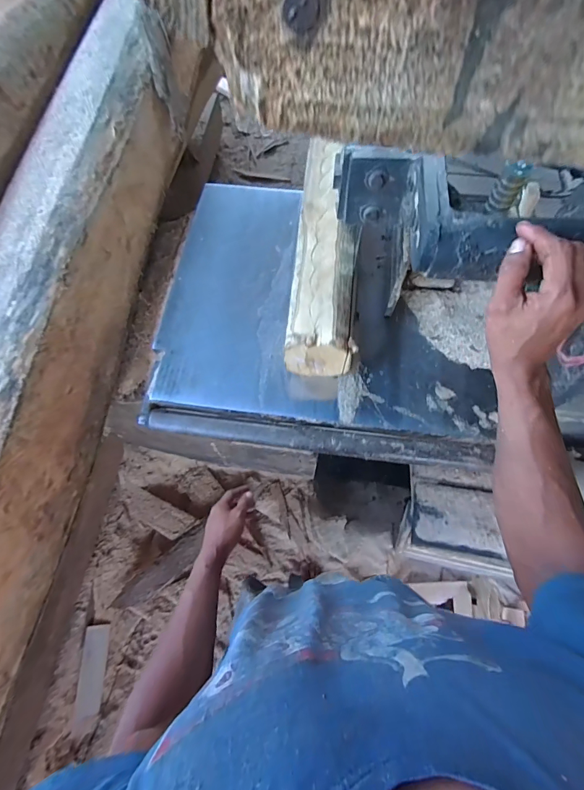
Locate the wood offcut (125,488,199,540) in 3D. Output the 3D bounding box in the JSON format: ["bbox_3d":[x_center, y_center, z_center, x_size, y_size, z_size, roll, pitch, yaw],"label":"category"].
[{"bbox_3d":[-0.484,0.434,1.349,0.254,0.024,0.100,28,81,6],"label":"wood offcut"}]

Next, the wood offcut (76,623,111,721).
[{"bbox_3d":[-0.641,0.886,1.200,0.071,0.015,0.254,7,72,-23],"label":"wood offcut"}]

